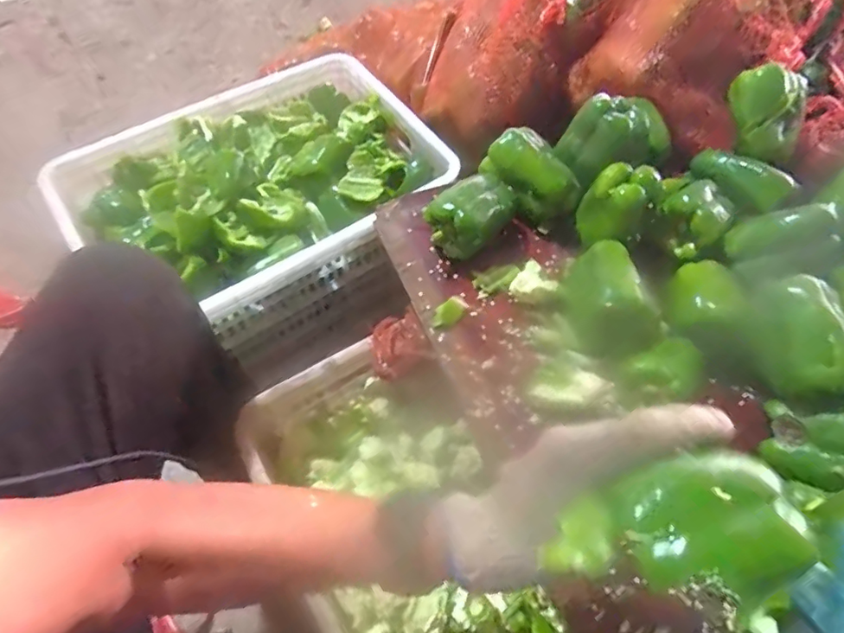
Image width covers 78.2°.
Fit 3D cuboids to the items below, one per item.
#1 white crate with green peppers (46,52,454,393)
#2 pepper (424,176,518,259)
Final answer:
[{"bbox_3d":[-0.238,-0.172,0.864,0.515,0.229,0.369,-33,66,-20],"label":"white crate with green peppers"},{"bbox_3d":[0.054,-0.114,0.583,0.103,0.071,0.066,-36,68,-21],"label":"pepper"}]

